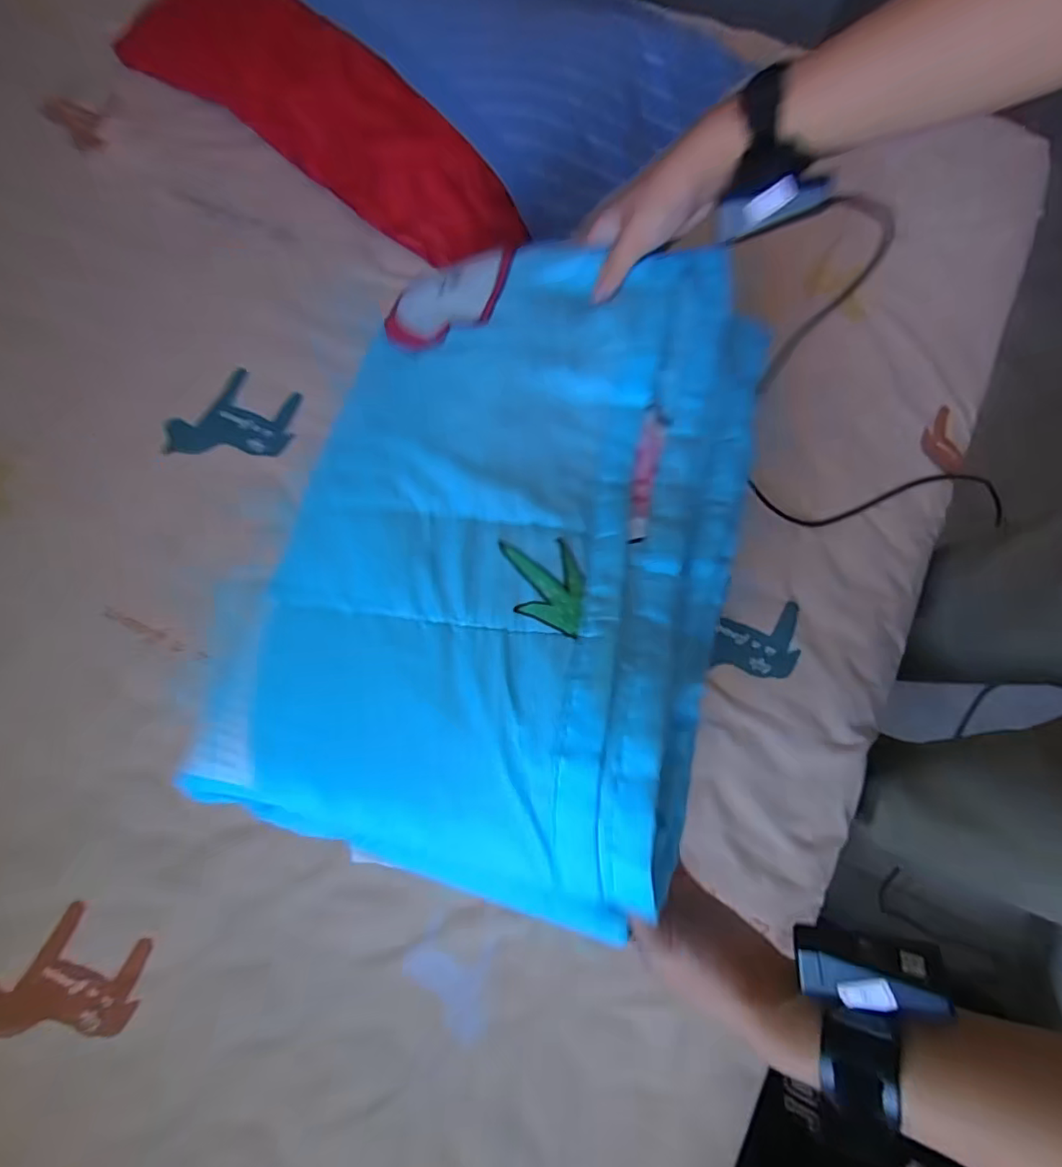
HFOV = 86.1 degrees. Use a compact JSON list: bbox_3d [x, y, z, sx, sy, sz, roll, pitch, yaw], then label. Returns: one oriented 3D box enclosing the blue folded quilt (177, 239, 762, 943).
[{"bbox_3d":[-0.019,-0.055,0.384,0.316,0.094,0.463,17,76,3],"label":"blue folded quilt"}]

